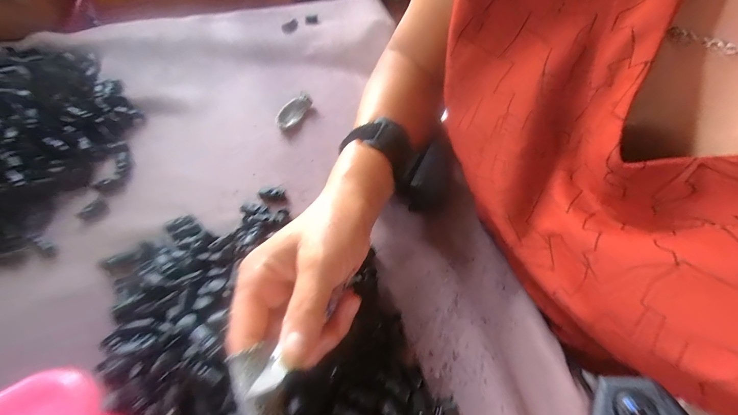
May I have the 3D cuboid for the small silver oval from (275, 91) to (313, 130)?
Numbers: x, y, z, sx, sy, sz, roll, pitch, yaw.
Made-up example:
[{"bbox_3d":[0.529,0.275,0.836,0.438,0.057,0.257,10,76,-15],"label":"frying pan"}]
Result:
[{"bbox_3d":[-0.093,-0.116,0.384,0.023,0.017,0.058,22,61,14],"label":"small silver oval"}]

